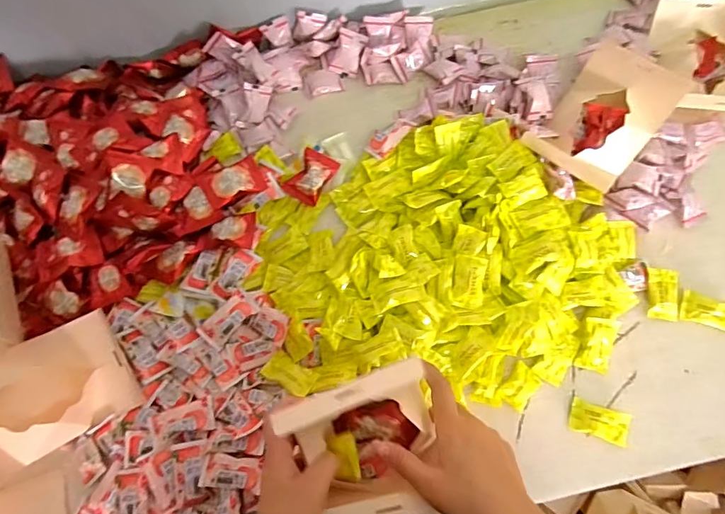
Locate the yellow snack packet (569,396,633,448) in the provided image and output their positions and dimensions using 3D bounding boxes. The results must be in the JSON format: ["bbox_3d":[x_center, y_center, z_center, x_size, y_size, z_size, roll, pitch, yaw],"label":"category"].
[{"bbox_3d":[0.282,0.196,0.511,0.066,0.016,0.037,18,78,6],"label":"yellow snack packet"}]

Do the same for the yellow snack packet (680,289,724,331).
[{"bbox_3d":[0.437,0.069,0.540,0.069,0.007,0.038,14,78,5],"label":"yellow snack packet"}]

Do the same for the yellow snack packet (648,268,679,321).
[{"bbox_3d":[0.381,0.046,0.543,0.036,0.004,0.065,9,78,4],"label":"yellow snack packet"}]

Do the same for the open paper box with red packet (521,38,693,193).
[{"bbox_3d":[0.318,-0.183,0.570,0.130,0.051,0.181,35,79,10],"label":"open paper box with red packet"}]

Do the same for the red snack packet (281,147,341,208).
[{"bbox_3d":[-0.073,-0.112,0.596,0.050,0.014,0.072,29,80,8],"label":"red snack packet"}]

